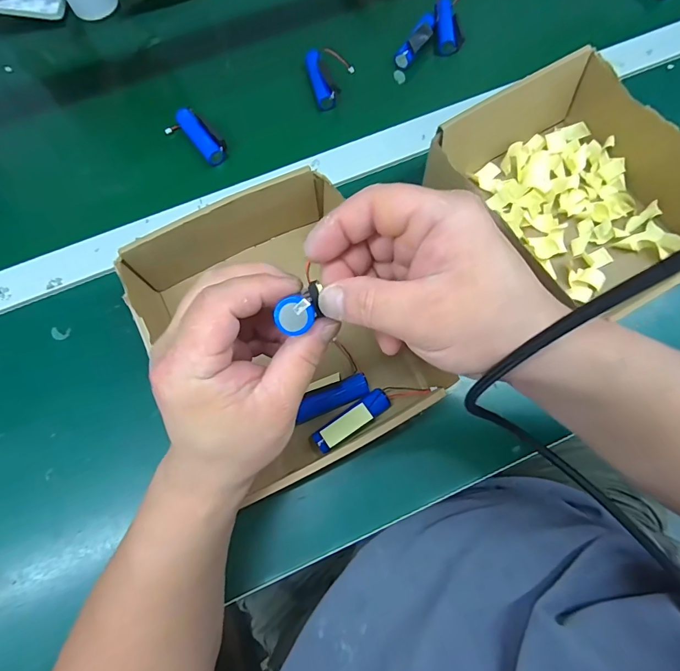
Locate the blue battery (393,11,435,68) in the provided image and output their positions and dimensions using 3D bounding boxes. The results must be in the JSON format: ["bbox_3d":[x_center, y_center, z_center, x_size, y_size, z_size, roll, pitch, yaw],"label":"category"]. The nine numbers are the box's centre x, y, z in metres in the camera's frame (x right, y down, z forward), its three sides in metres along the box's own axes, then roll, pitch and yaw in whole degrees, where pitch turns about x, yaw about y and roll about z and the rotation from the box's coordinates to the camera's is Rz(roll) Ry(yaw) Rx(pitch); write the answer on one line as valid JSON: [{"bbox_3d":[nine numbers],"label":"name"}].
[{"bbox_3d":[0.084,-0.323,0.441,0.019,0.018,0.065,35,84,10],"label":"blue battery"}]

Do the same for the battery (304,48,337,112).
[{"bbox_3d":[-0.022,-0.271,0.427,0.019,0.017,0.068,-17,75,-4],"label":"battery"}]

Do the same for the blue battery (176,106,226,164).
[{"bbox_3d":[-0.140,-0.201,0.406,0.019,0.015,0.068,-36,77,-9],"label":"blue battery"}]

